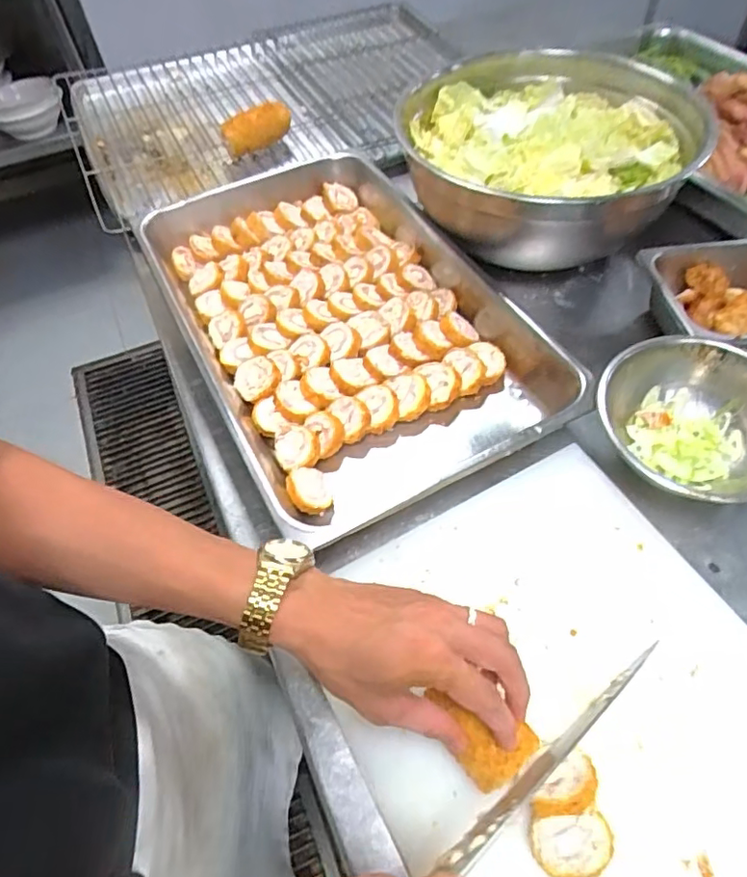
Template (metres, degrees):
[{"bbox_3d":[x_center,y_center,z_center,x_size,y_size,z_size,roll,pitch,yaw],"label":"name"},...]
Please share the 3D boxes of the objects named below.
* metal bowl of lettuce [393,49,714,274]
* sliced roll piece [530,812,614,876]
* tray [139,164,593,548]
[{"bbox_3d":[0.210,-0.349,0.704,0.335,0.111,0.333,3,57,6],"label":"metal bowl of lettuce"},{"bbox_3d":[0.125,0.259,0.362,0.049,0.019,0.033,-6,56,0],"label":"sliced roll piece"},{"bbox_3d":[-0.045,-0.146,0.653,0.347,0.071,0.540,-24,57,-13],"label":"tray"}]

